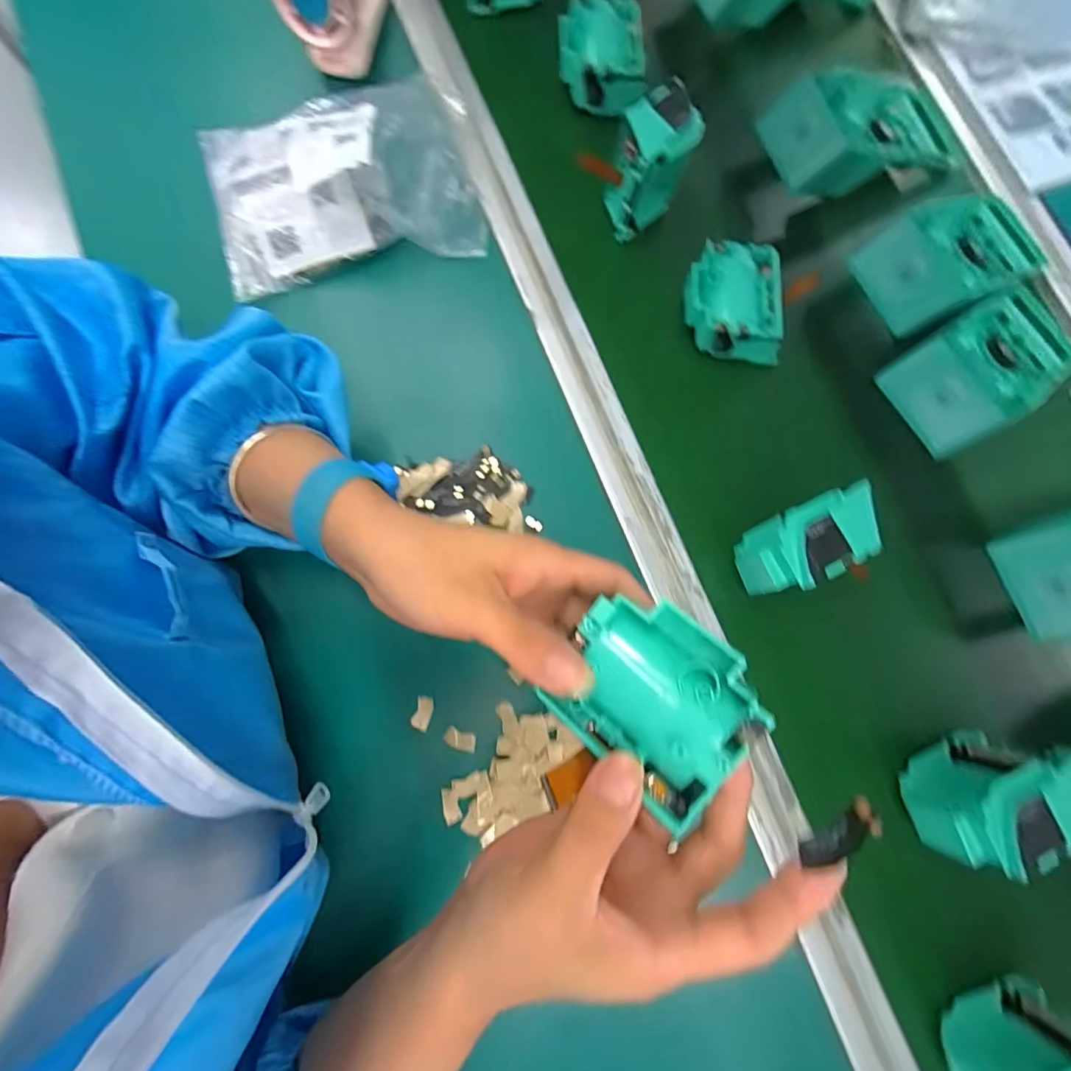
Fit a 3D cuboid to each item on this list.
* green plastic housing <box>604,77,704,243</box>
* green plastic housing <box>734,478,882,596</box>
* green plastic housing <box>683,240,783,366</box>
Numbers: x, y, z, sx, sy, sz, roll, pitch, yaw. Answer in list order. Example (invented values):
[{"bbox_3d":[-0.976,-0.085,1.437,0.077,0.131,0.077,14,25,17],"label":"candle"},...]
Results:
[{"bbox_3d":[0.090,-0.288,0.379,0.051,0.074,0.079,25,79,6],"label":"green plastic housing"},{"bbox_3d":[0.178,0.011,0.332,0.079,0.075,0.054,-23,79,-4],"label":"green plastic housing"},{"bbox_3d":[0.154,-0.179,0.388,0.076,0.050,0.075,10,78,3],"label":"green plastic housing"}]

